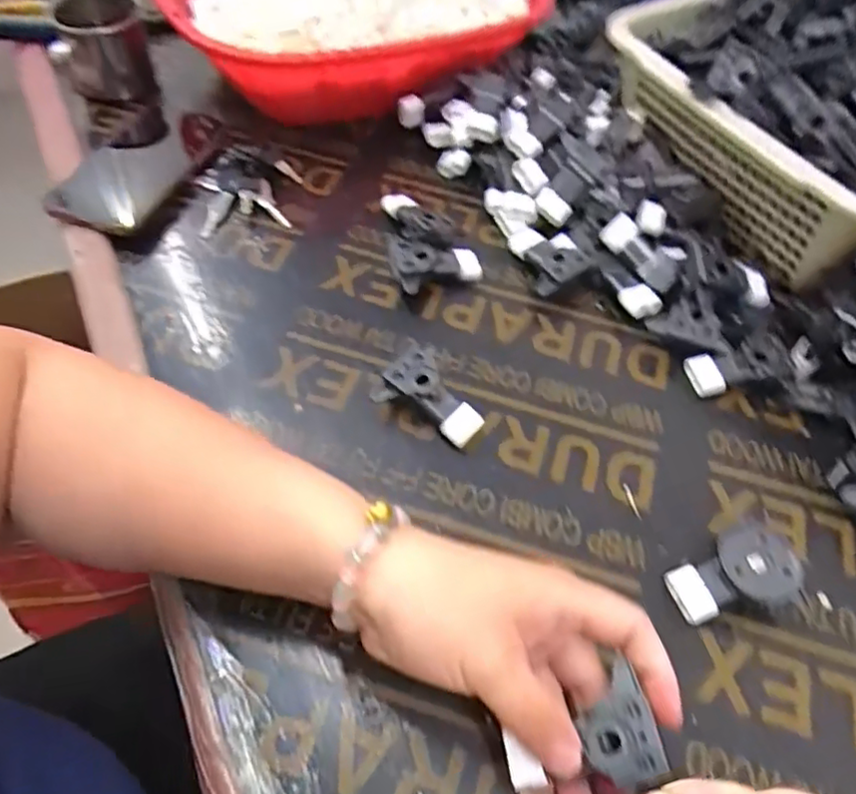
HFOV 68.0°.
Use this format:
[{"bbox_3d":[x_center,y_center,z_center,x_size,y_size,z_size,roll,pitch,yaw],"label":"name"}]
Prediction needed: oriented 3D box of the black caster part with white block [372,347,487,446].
[{"bbox_3d":[0.005,0.001,0.415,0.069,0.020,0.051,42,63,7],"label":"black caster part with white block"}]

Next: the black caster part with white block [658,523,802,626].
[{"bbox_3d":[0.173,0.101,0.360,0.068,0.018,0.043,-14,56,-9],"label":"black caster part with white block"}]

